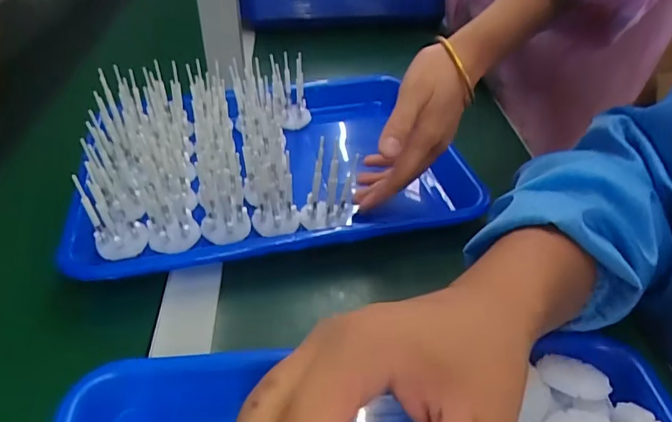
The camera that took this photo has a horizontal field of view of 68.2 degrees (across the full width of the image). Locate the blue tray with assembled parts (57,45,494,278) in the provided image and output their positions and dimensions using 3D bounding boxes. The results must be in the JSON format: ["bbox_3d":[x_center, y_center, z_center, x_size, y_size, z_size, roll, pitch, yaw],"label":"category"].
[{"bbox_3d":[-0.053,-0.054,0.451,0.329,0.076,0.239,-9,41,-12],"label":"blue tray with assembled parts"}]

